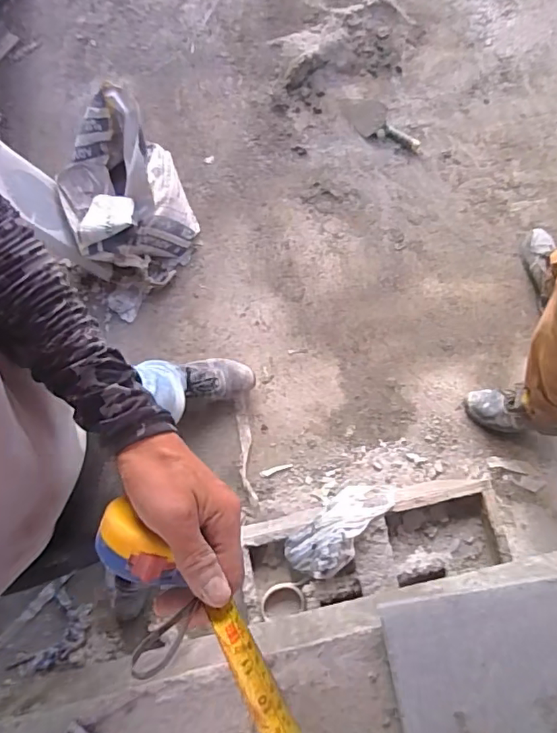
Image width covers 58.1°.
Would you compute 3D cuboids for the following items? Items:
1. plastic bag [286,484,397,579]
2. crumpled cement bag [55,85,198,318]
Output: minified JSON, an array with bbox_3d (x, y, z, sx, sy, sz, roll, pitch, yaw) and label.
[{"bbox_3d":[0.127,0.315,0.987,0.234,0.069,0.102,-40,78,-9],"label":"plastic bag"},{"bbox_3d":[-0.433,-0.477,1.432,0.324,0.392,0.436,-23,76,-5],"label":"crumpled cement bag"}]

